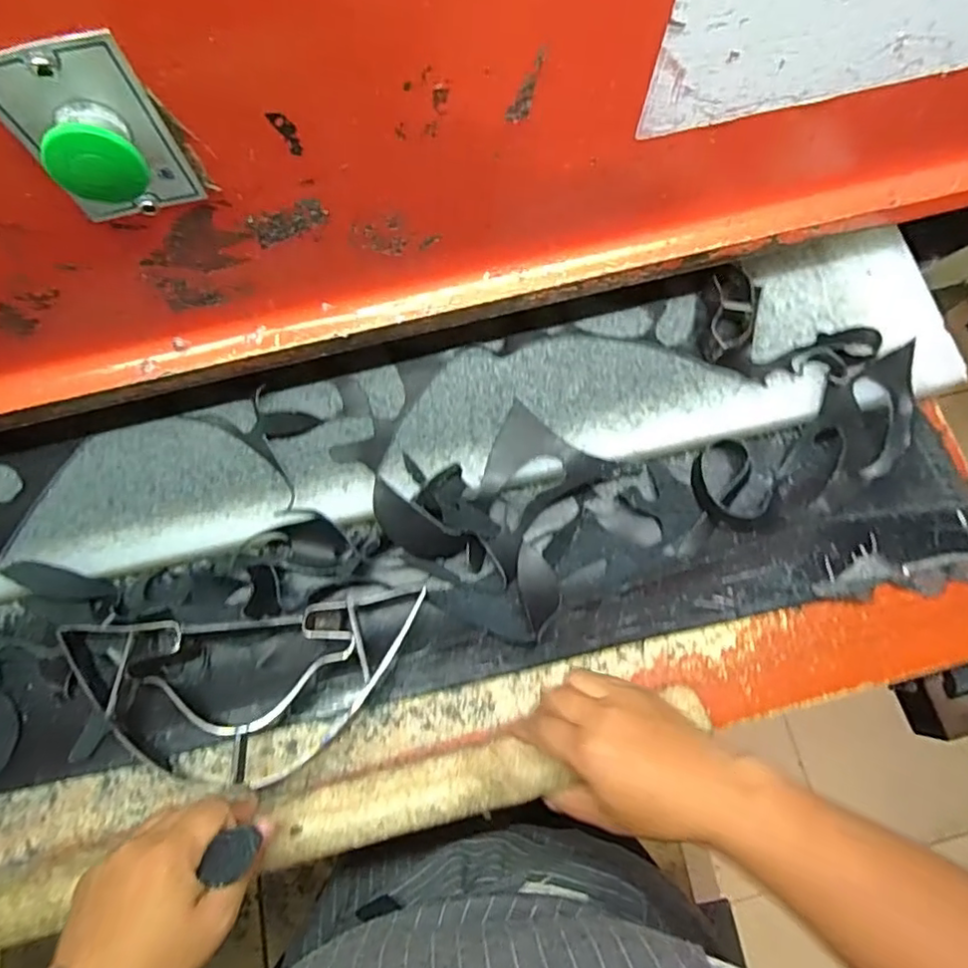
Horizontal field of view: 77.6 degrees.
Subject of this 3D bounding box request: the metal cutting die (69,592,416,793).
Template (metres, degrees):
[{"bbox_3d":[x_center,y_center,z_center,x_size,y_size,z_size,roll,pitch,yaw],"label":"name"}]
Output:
[{"bbox_3d":[-0.171,0.154,0.444,0.263,0.037,0.124,-6,76,-3],"label":"metal cutting die"}]

